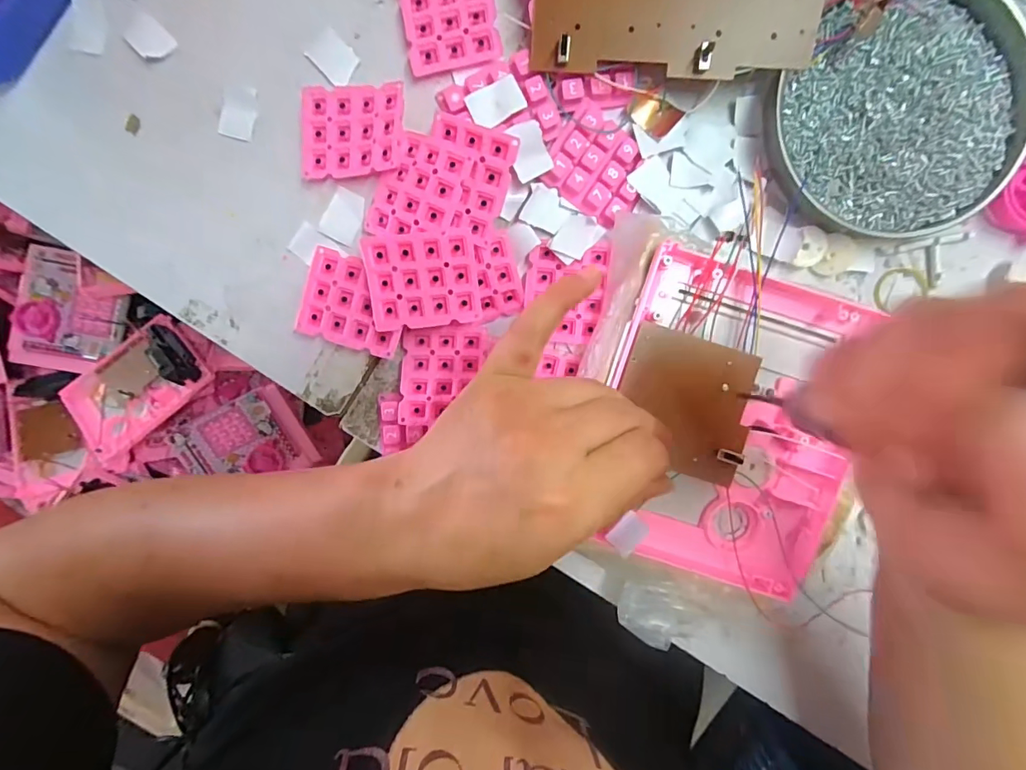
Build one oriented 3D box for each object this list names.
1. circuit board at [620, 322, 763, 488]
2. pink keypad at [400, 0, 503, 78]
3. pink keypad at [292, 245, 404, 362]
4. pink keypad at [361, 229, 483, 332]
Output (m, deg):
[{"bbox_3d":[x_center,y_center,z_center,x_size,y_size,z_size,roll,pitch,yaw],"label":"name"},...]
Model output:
[{"bbox_3d":[0.092,0.011,0.250,0.070,0.009,0.071,17,96,0],"label":"circuit board"},{"bbox_3d":[-0.035,-0.204,0.260,0.050,0.009,0.056,-9,95,3],"label":"pink keypad"},{"bbox_3d":[-0.091,-0.047,0.275,0.058,0.011,0.050,19,96,0],"label":"pink keypad"},{"bbox_3d":[-0.049,-0.058,0.260,0.059,0.004,0.050,-7,107,-3],"label":"pink keypad"}]

